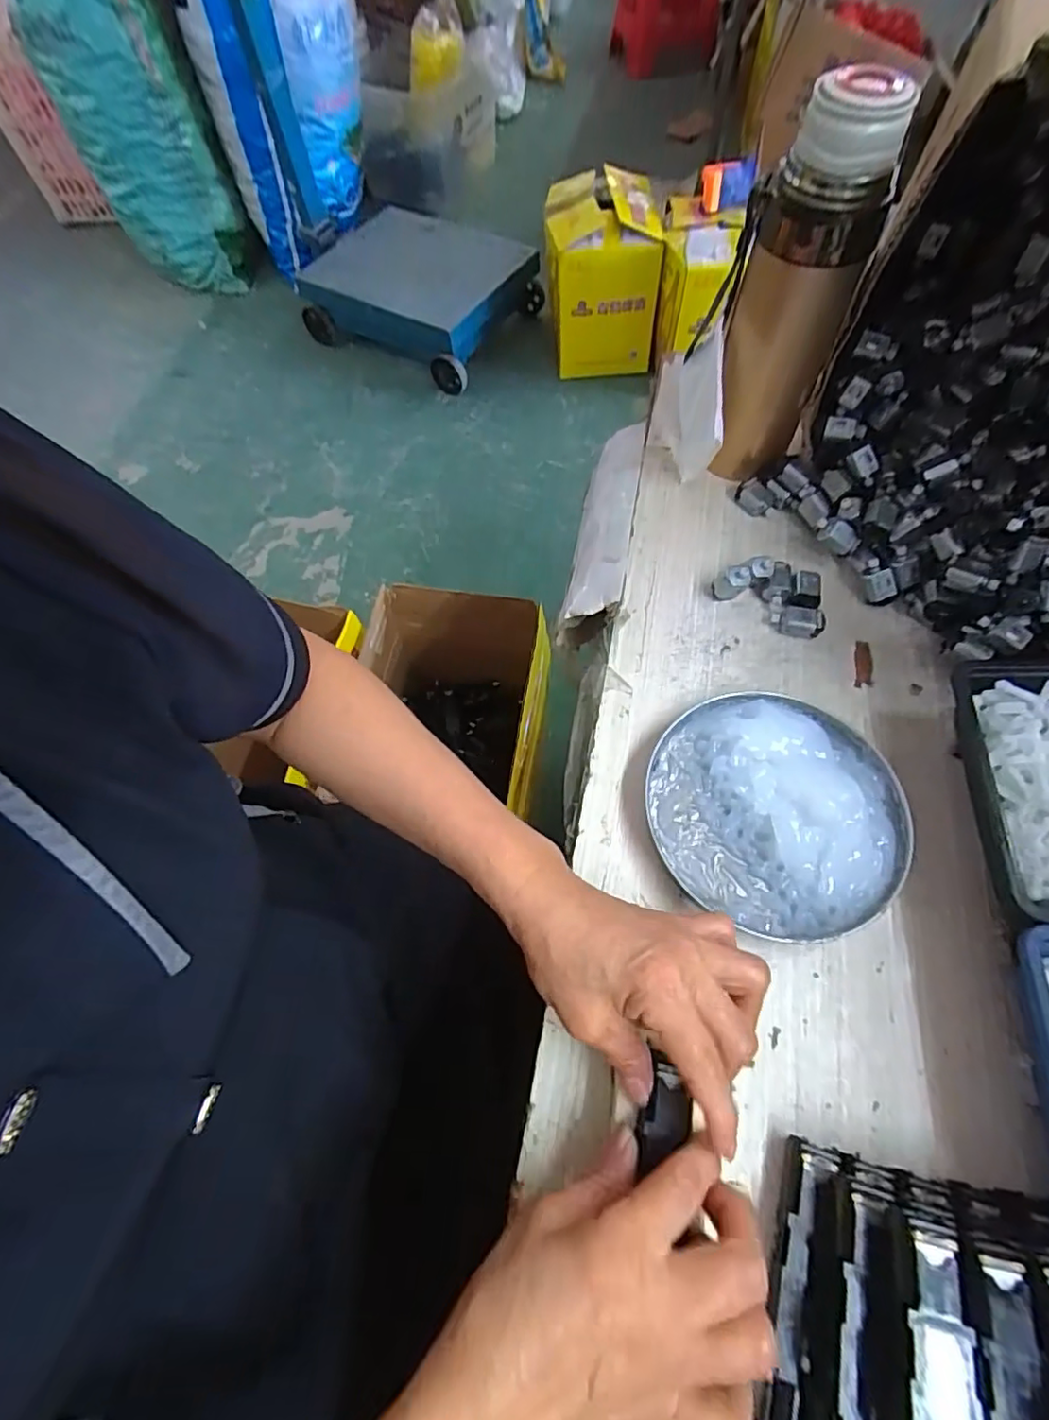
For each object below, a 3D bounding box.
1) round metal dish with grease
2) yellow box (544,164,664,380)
[{"bbox_3d":[0.148,0.054,0.349,0.141,0.028,0.141,-1,63,2],"label":"round metal dish with grease"},{"bbox_3d":[0.188,-1.072,1.484,0.259,0.309,0.393,-1,63,3],"label":"yellow box"}]

